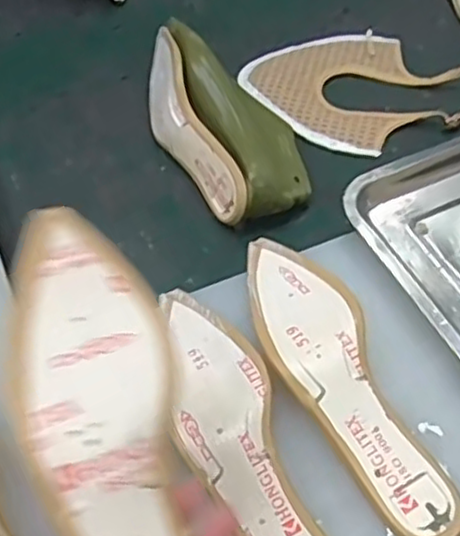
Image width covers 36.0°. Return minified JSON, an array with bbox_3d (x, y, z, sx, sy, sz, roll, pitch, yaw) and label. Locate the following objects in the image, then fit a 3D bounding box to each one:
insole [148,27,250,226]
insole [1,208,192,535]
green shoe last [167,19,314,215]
[{"bbox_3d":[-0.046,-0.146,0.702,0.047,0.058,0.251,-18,57,-11],"label":"insole"},{"bbox_3d":[-0.052,0.085,0.326,0.074,0.036,0.259,-18,72,-11],"label":"insole"},{"bbox_3d":[0.008,-0.162,0.707,0.091,0.067,0.261,-19,57,-12],"label":"green shoe last"}]

